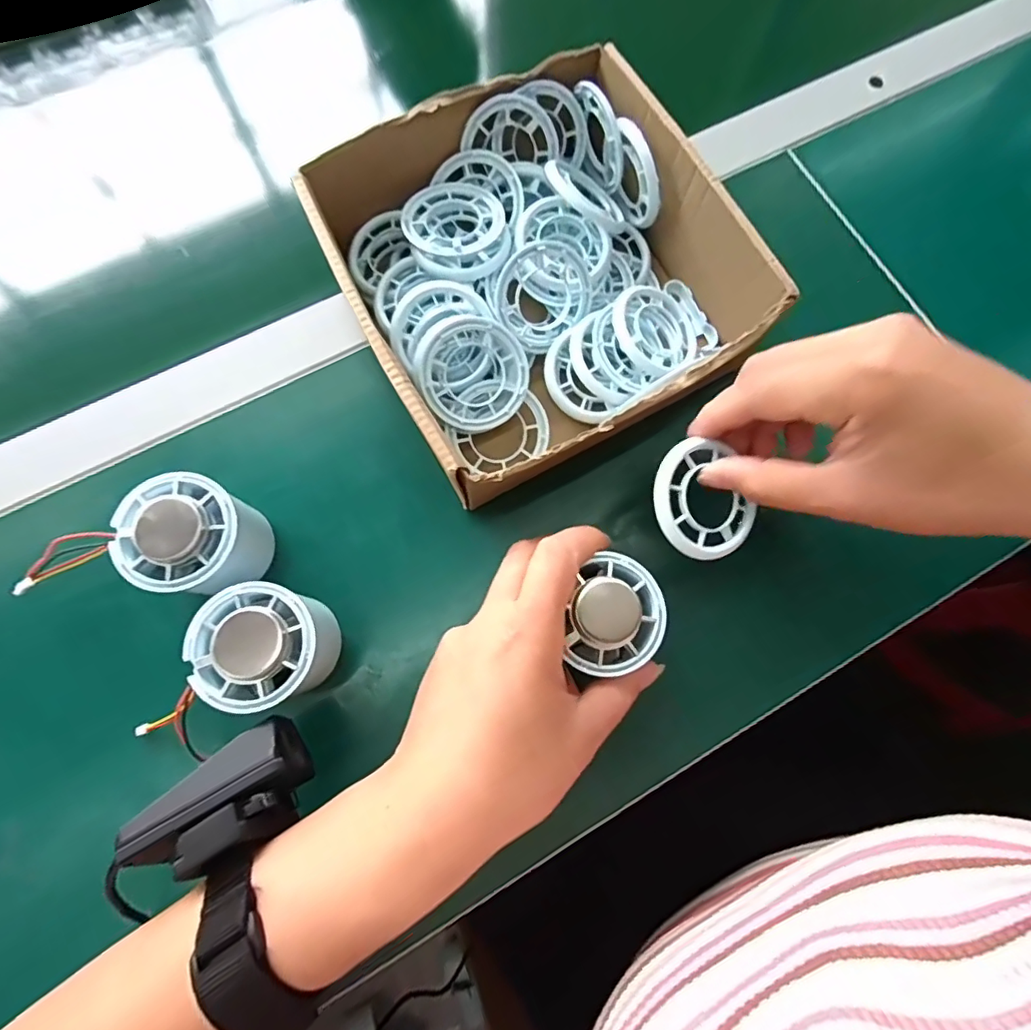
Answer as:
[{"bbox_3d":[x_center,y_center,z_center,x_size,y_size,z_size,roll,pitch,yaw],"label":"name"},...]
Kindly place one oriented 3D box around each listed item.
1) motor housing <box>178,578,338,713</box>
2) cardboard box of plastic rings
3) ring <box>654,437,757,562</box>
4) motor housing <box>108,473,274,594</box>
[{"bbox_3d":[-0.117,0.063,0.253,0.051,0.063,0.052,-17,77,-5],"label":"motor housing"},{"bbox_3d":[0.012,-0.129,0.294,0.196,0.070,0.206,-28,78,-8],"label":"cardboard box of plastic rings"},{"bbox_3d":[0.087,-0.007,0.247,0.047,0.005,0.056,-28,96,-18],"label":"ring"},{"bbox_3d":[-0.156,0.013,0.264,0.057,0.062,0.053,6,76,0],"label":"motor housing"}]

